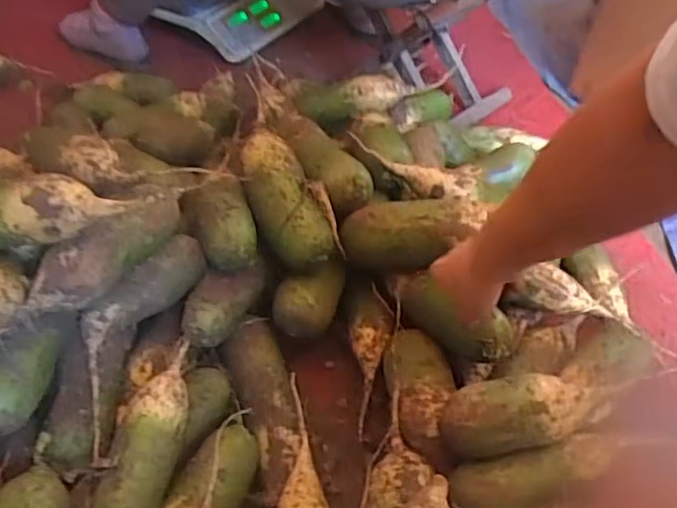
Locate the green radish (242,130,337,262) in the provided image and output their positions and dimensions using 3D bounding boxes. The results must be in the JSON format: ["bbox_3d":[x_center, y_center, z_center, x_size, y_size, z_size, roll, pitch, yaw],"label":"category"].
[{"bbox_3d":[-0.066,-0.064,0.725,0.069,0.051,0.183,-19,70,-20],"label":"green radish"}]

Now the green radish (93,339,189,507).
[{"bbox_3d":[-0.170,0.166,0.591,0.057,0.057,0.201,5,44,2],"label":"green radish"}]

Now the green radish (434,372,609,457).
[{"bbox_3d":[0.182,0.151,0.614,0.174,0.062,0.060,-3,45,-6],"label":"green radish"}]

